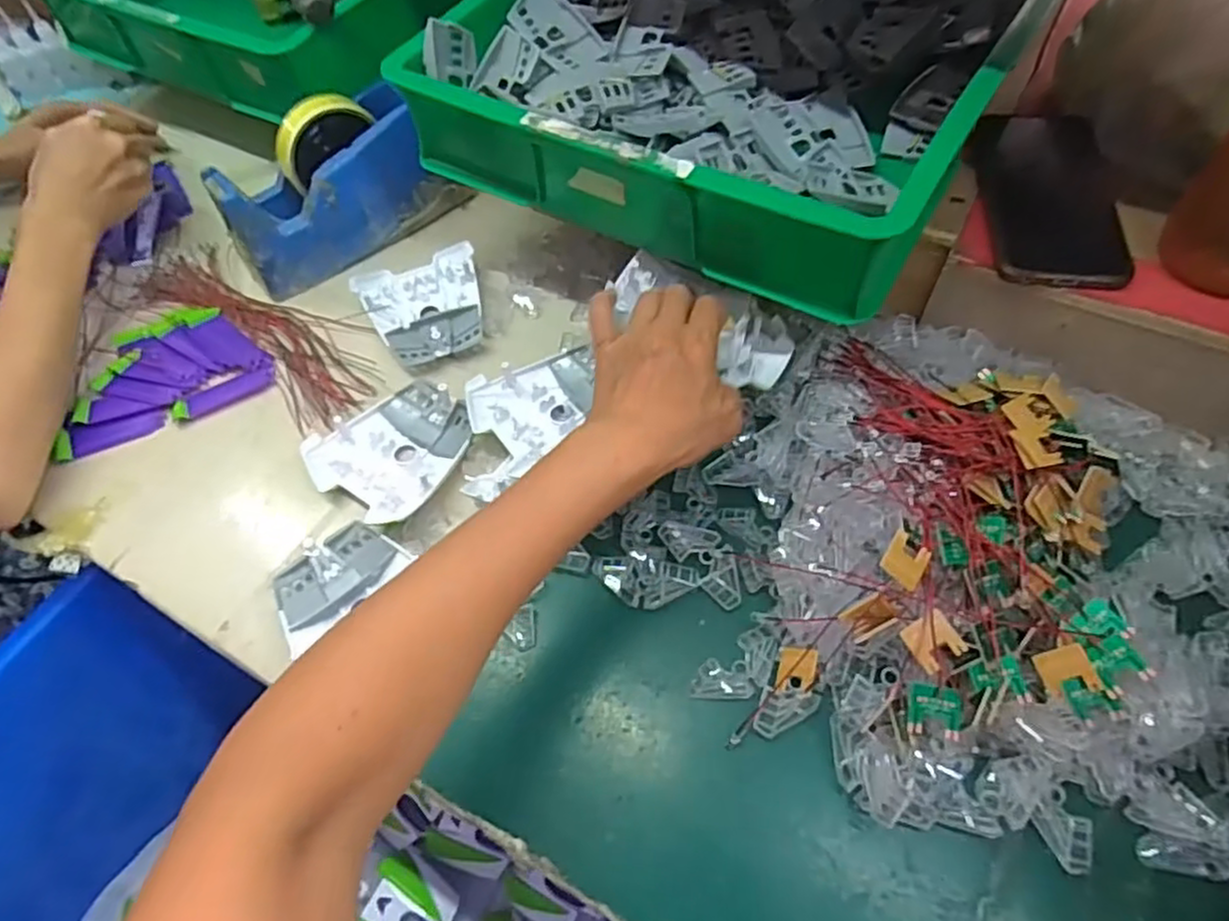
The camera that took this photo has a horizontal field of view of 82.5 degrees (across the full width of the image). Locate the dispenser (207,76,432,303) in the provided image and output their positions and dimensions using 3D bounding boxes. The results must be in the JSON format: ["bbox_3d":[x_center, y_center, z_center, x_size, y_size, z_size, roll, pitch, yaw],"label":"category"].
[{"bbox_3d":[-0.242,-0.232,0.591,0.176,0.099,0.076,-38,63,-17],"label":"dispenser"}]

